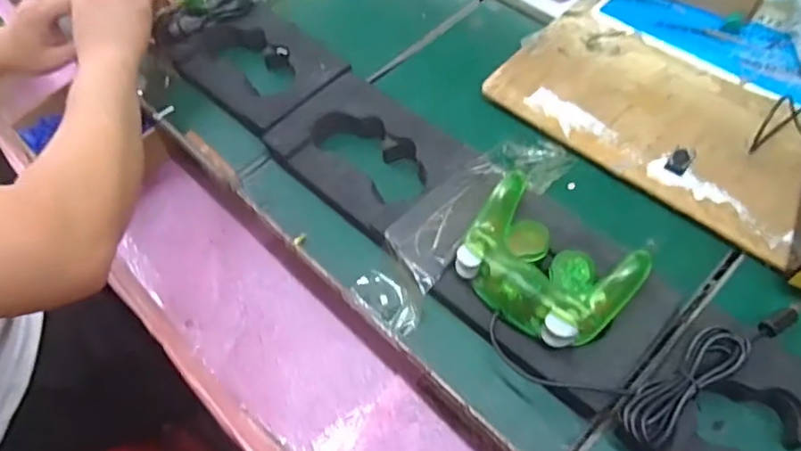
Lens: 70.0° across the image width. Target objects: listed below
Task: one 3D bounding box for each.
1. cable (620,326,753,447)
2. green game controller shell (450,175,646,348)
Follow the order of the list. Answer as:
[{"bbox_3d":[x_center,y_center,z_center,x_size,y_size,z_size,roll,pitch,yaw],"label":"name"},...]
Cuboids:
[{"bbox_3d":[0.204,0.113,0.412,0.109,0.027,0.035,-35,61,-17],"label":"cable"},{"bbox_3d":[0.113,0.033,0.460,0.133,0.045,0.093,37,67,24],"label":"green game controller shell"}]

